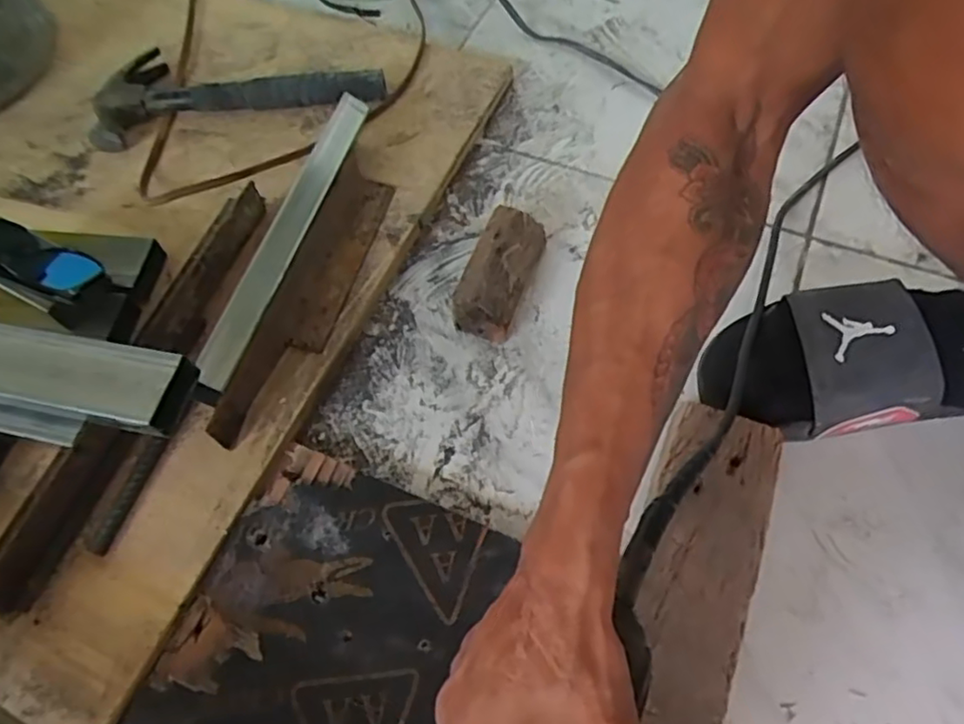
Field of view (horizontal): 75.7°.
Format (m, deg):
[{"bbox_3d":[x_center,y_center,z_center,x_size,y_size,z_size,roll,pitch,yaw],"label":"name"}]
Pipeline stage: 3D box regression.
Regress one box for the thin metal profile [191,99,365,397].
[{"bbox_3d":[-0.151,-0.110,0.494,0.022,0.027,0.289,12,63,9],"label":"thin metal profile"}]

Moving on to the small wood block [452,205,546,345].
[{"bbox_3d":[0.016,-0.073,0.517,0.047,0.047,0.103,20,64,13],"label":"small wood block"}]

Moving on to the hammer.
[{"bbox_3d":[-0.242,-0.284,0.628,0.281,0.031,0.120,-10,62,-3],"label":"hammer"}]

